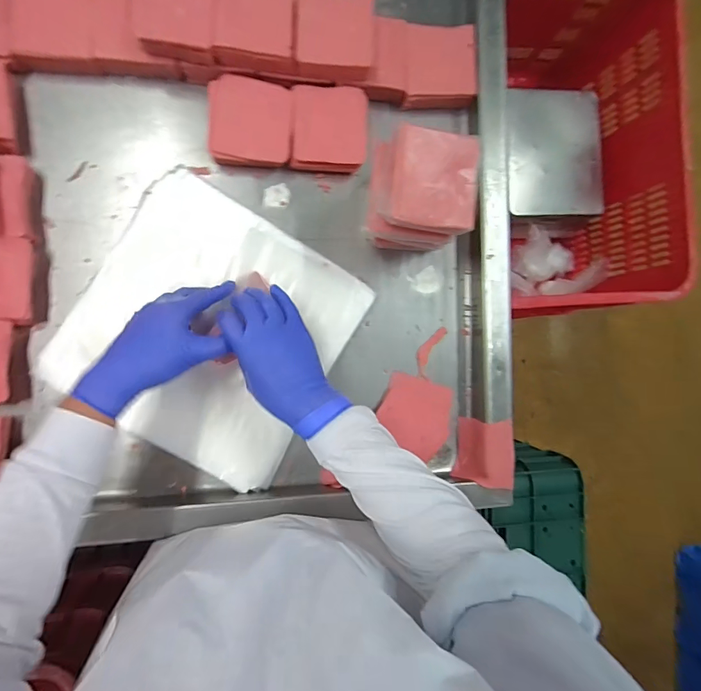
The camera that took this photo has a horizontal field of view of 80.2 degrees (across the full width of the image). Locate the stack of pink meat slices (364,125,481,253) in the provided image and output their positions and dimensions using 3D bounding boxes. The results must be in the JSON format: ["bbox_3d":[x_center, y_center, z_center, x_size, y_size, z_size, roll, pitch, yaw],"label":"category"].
[{"bbox_3d":[0.072,-0.160,0.433,0.102,0.055,0.105,1,90,-9],"label":"stack of pink meat slices"}]

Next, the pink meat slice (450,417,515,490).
[{"bbox_3d":[0.170,0.136,0.530,0.071,0.015,0.081,2,86,30],"label":"pink meat slice"}]

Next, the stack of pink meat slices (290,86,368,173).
[{"bbox_3d":[-0.025,-0.266,0.512,0.091,0.024,0.092,1,90,-9],"label":"stack of pink meat slices"}]

